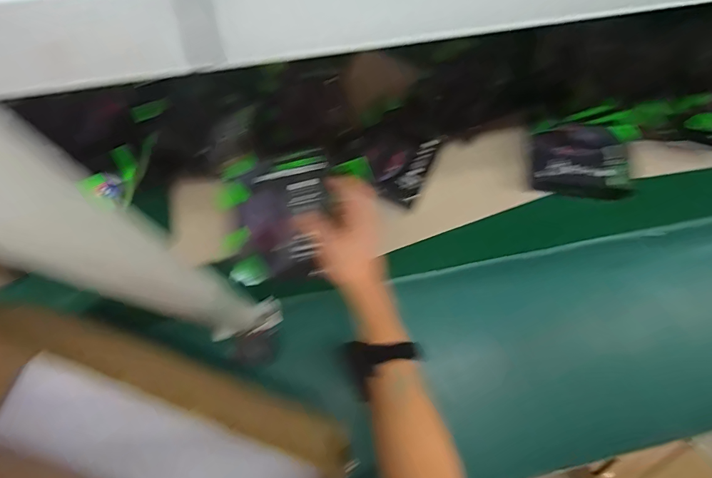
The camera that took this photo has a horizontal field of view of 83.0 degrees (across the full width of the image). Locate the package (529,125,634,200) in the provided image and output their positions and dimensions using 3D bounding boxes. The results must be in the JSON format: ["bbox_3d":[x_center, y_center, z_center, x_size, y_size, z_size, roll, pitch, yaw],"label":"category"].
[{"bbox_3d":[0.412,-0.144,0.756,0.166,0.045,0.128,2,74,0],"label":"package"}]

